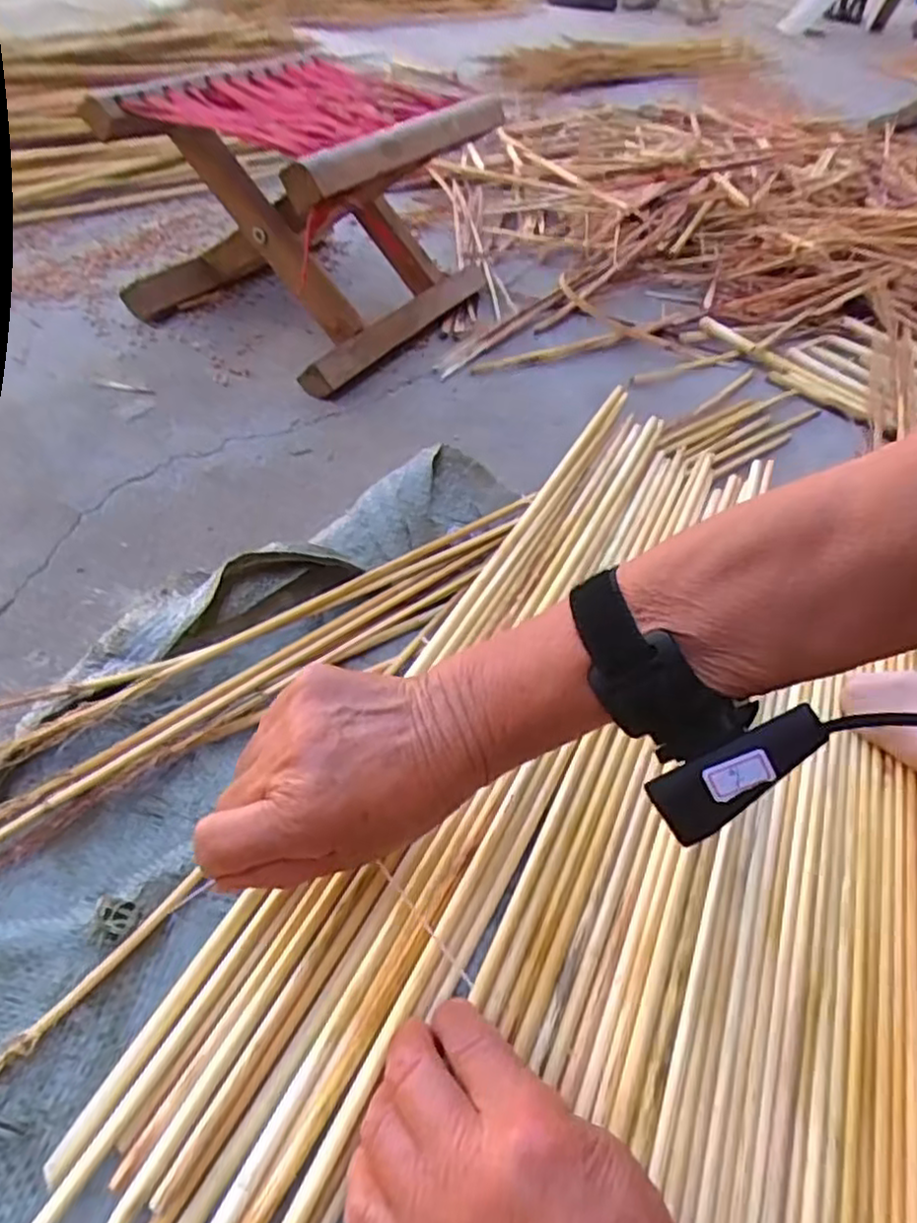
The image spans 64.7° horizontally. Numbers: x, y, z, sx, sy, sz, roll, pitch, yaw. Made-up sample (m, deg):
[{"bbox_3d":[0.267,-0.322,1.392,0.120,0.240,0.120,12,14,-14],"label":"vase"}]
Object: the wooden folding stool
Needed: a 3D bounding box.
[{"bbox_3d":[-0.123,-0.361,0.660,0.226,0.177,0.281,30,51,20],"label":"wooden folding stool"}]

